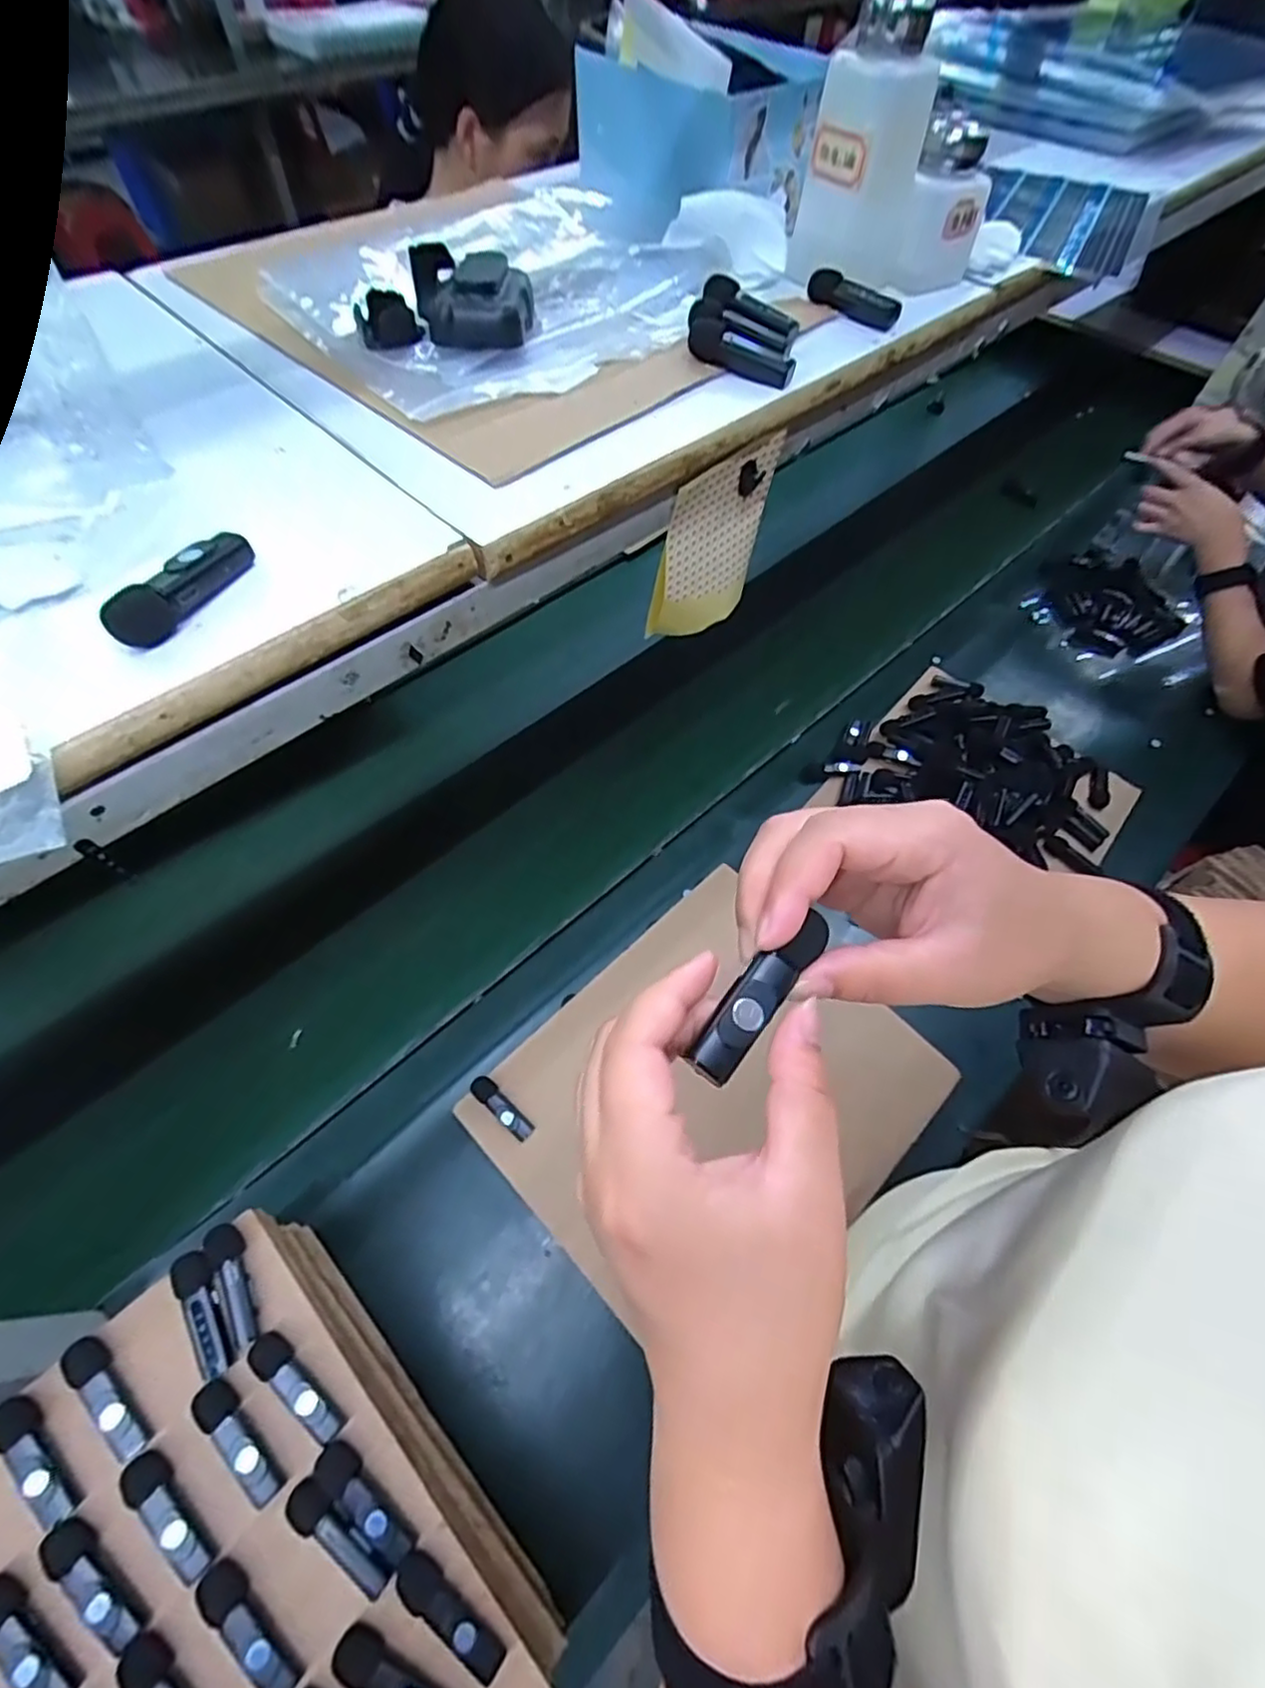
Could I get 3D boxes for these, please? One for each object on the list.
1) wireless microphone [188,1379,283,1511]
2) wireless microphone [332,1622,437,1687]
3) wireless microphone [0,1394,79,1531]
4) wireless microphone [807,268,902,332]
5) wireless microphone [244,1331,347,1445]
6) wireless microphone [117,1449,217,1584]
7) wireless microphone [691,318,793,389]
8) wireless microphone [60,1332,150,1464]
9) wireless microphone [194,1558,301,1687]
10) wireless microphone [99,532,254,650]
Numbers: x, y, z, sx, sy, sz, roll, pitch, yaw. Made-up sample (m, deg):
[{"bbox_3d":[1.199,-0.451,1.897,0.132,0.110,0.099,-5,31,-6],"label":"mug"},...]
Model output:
[{"bbox_3d":[-0.214,0.321,0.362,0.019,0.011,0.066,-38,67,-22],"label":"wireless microphone"},{"bbox_3d":[-0.117,0.413,0.330,0.065,0.015,0.016,27,61,14],"label":"wireless microphone"},{"bbox_3d":[-0.310,0.318,0.347,0.016,0.017,0.064,-38,67,-23],"label":"wireless microphone"},{"bbox_3d":[0.143,-0.360,0.446,0.072,0.016,0.019,38,64,19],"label":"wireless microphone"},{"bbox_3d":[-0.187,0.303,0.377,0.065,0.016,0.018,33,63,17],"label":"wireless microphone"},{"bbox_3d":[-0.240,0.345,0.347,0.063,0.019,0.016,37,64,19],"label":"wireless microphone"},{"bbox_3d":[0.064,-0.290,0.398,0.068,0.017,0.020,24,60,12],"label":"wireless microphone"},{"bbox_3d":[-0.284,0.297,0.362,0.014,0.019,0.064,-38,67,-23],"label":"wireless microphone"},{"bbox_3d":[-0.190,0.388,0.333,0.065,0.018,0.018,31,62,16],"label":"wireless microphone"},{"bbox_3d":[-0.177,-0.102,0.267,0.014,0.018,0.064,19,59,10],"label":"wireless microphone"}]

